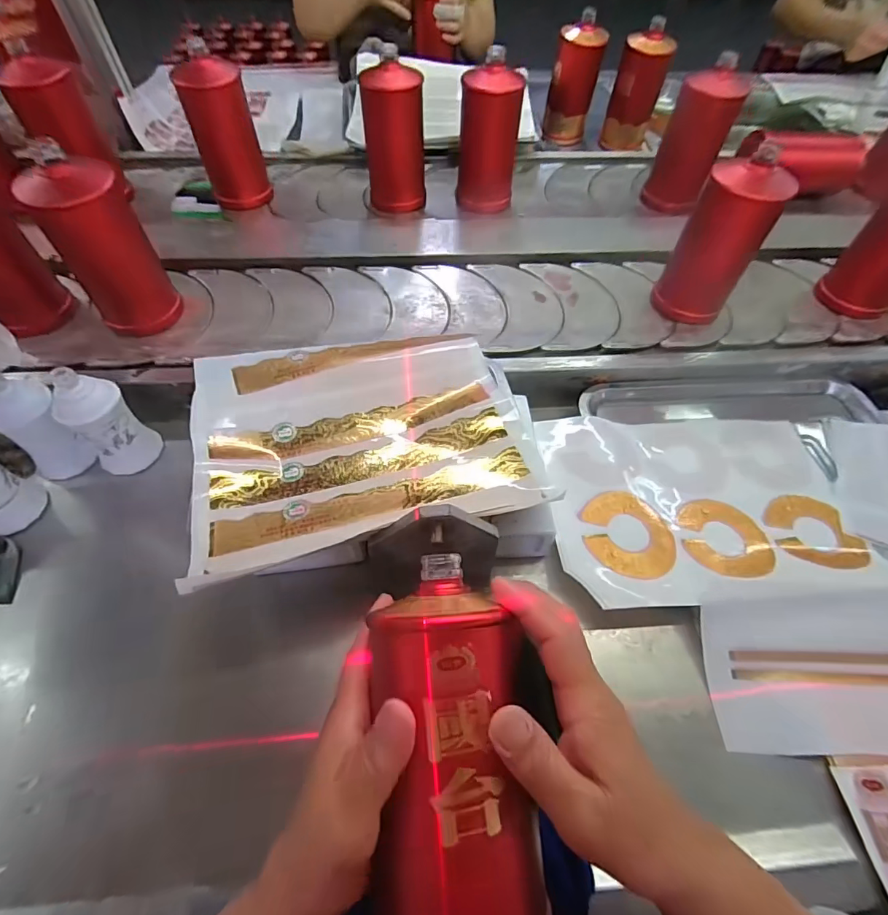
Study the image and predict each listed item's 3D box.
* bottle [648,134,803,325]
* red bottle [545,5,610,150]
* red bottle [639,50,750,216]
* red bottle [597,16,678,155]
[{"bbox_3d":[0.325,-0.247,0.541,0.082,0.169,0.079,1,58,-3],"label":"bottle"},{"bbox_3d":[0.245,-0.703,0.868,0.086,0.176,0.083,13,58,5],"label":"red bottle"},{"bbox_3d":[0.371,-0.473,0.682,0.084,0.160,0.082,17,59,8],"label":"red bottle"},{"bbox_3d":[0.358,-0.678,0.855,0.086,0.168,0.079,17,59,8],"label":"red bottle"}]

